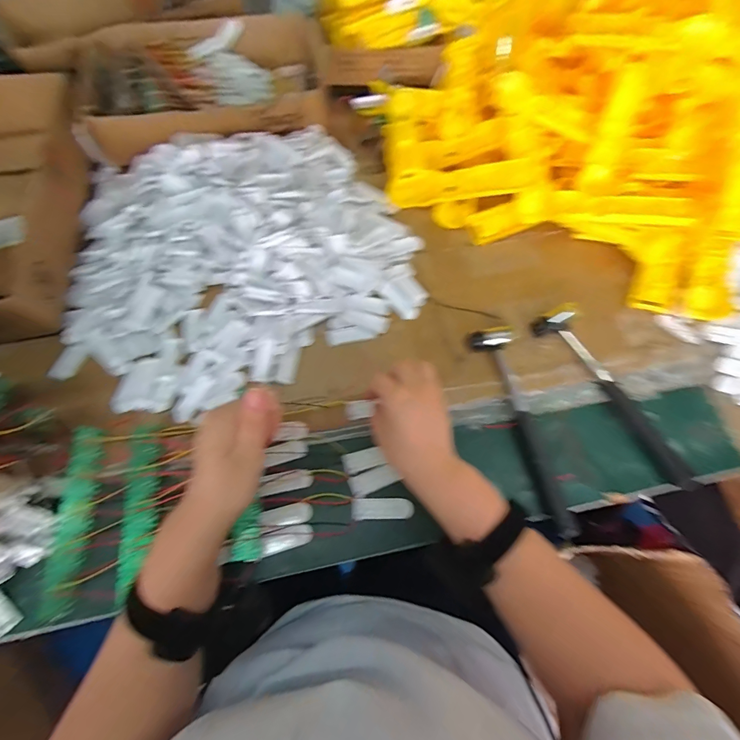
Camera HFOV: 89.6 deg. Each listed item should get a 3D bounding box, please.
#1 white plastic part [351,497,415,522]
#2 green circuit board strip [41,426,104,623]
[{"bbox_3d":[0.013,0.146,0.392,0.064,0.004,0.021,-1,66,-2],"label":"white plastic part"},{"bbox_3d":[-0.300,0.146,0.376,0.031,0.021,0.177,-2,66,-3],"label":"green circuit board strip"}]

